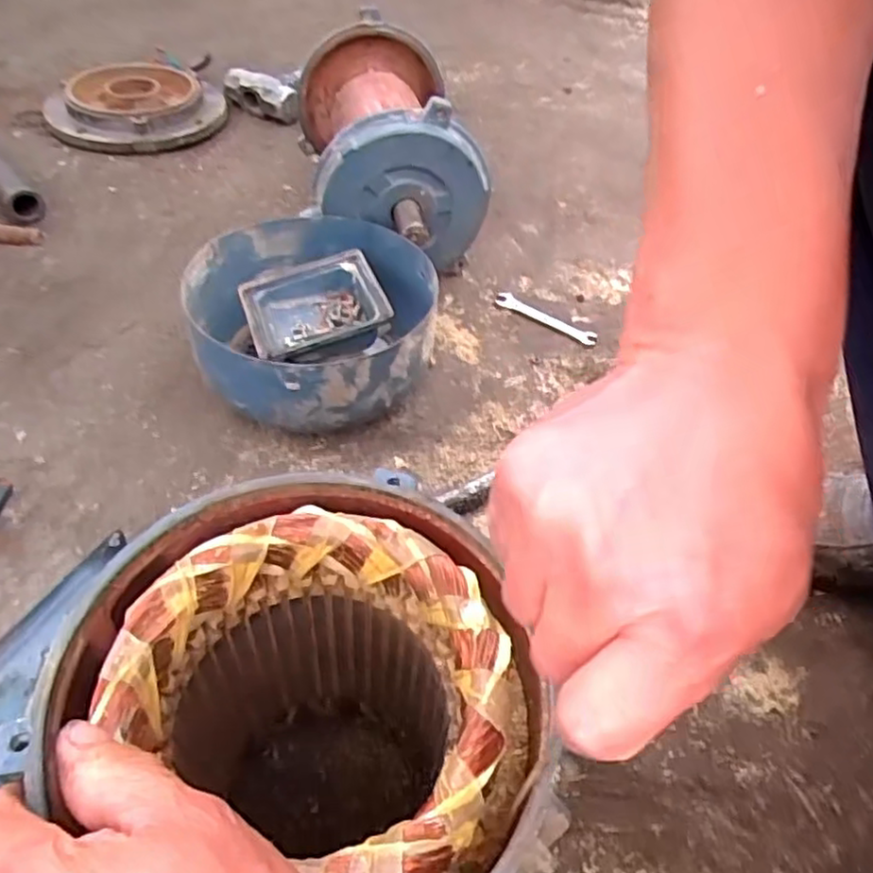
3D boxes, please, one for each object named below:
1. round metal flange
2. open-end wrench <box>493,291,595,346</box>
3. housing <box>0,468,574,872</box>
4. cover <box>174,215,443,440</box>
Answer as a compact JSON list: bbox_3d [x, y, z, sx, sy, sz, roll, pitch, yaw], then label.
[{"bbox_3d":[-0.417,-0.466,0.986,0.195,0.048,0.230,29,52,21],"label":"round metal flange"},{"bbox_3d":[0.116,-0.128,0.747,0.118,0.005,0.024,29,52,21],"label":"open-end wrench"},{"bbox_3d":[-0.037,0.170,0.344,0.207,0.246,0.166,25,50,17],"label":"housing"},{"bbox_3d":[-0.109,-0.101,0.642,0.212,0.099,0.218,-30,54,-26],"label":"cover"}]

